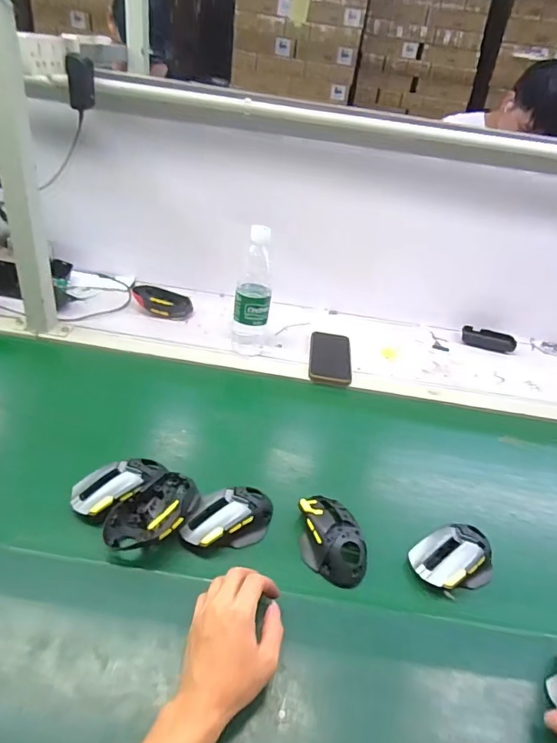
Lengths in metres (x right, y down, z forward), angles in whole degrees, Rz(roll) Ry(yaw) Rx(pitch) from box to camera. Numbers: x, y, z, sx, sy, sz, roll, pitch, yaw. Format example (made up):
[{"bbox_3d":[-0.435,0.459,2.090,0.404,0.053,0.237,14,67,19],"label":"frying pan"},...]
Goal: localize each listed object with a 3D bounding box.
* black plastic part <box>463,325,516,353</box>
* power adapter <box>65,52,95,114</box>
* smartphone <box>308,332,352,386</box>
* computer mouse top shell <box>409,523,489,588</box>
[{"bbox_3d":[0.452,-0.070,1.048,0.108,0.037,0.030,19,35,19],"label":"black plastic part"},{"bbox_3d":[-0.328,-0.481,0.811,0.042,0.079,0.027,-6,35,-18],"label":"power adapter"},{"bbox_3d":[0.099,-0.029,0.929,0.077,0.005,0.159,2,40,6],"label":"smartphone"},{"bbox_3d":[0.209,0.221,0.579,0.099,0.031,0.064,-8,35,-20],"label":"computer mouse top shell"}]

